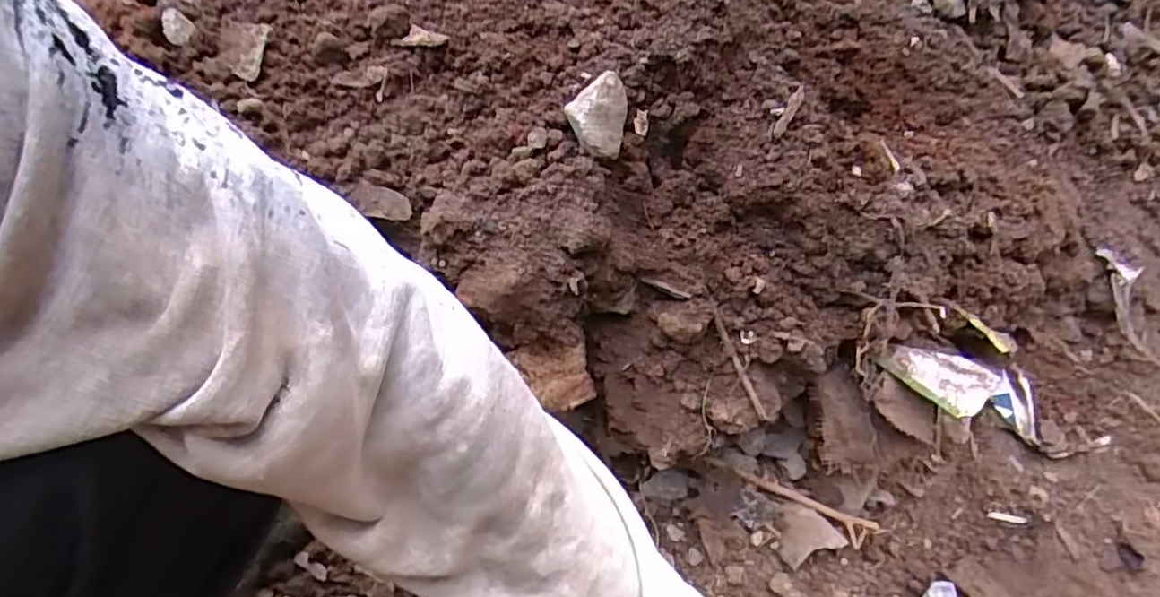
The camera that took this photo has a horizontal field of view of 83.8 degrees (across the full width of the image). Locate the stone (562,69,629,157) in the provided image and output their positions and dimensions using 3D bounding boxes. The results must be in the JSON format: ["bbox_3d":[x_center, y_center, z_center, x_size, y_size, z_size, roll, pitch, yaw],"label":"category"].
[{"bbox_3d":[0.010,-0.115,0.403,0.039,0.033,0.048,2,47,3],"label":"stone"}]

